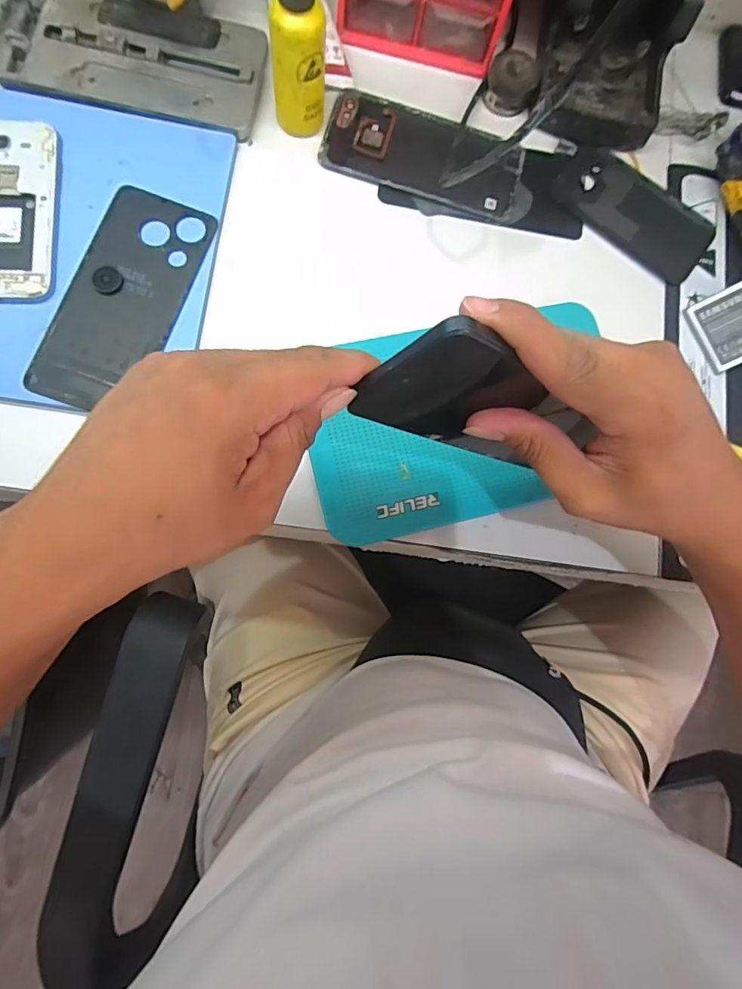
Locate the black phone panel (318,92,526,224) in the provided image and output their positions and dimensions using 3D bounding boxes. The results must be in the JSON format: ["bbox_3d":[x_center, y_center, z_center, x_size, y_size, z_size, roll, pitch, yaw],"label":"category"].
[{"bbox_3d":[0.041,-0.262,0.383,0.153,0.008,0.069,15,80,-4],"label":"black phone panel"}]

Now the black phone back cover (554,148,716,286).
[{"bbox_3d":[0.208,-0.225,0.395,0.127,0.008,0.062,40,79,1],"label":"black phone back cover"}]

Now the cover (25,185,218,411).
[{"bbox_3d":[-0.165,-0.132,0.334,0.070,0.005,0.156,19,80,-3],"label":"cover"}]

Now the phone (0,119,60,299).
[{"bbox_3d":[-0.245,-0.191,0.331,0.066,0.006,0.127,0,82,-6],"label":"phone"}]

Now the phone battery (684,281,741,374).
[{"bbox_3d":[0.275,-0.128,0.375,0.052,0.006,0.056,-26,85,18],"label":"phone battery"}]

